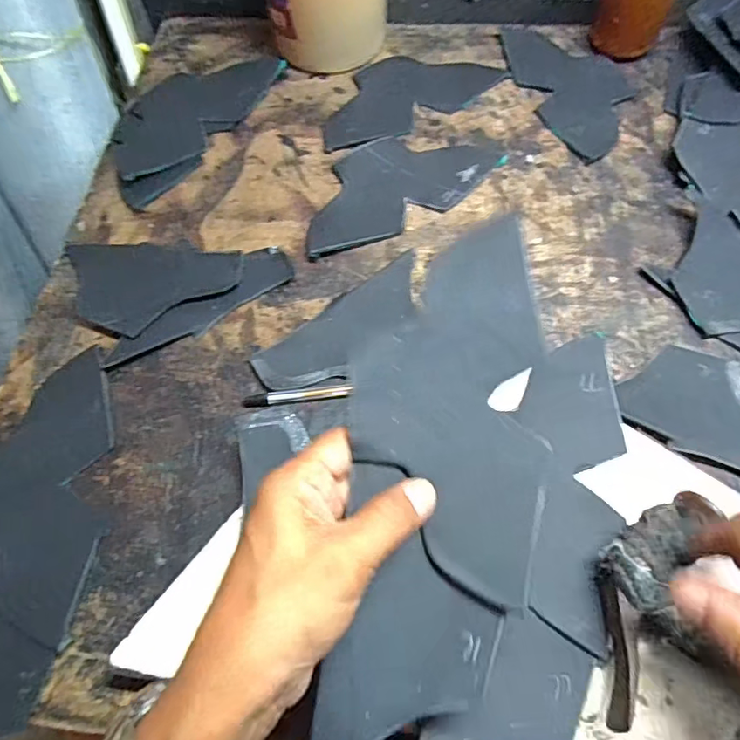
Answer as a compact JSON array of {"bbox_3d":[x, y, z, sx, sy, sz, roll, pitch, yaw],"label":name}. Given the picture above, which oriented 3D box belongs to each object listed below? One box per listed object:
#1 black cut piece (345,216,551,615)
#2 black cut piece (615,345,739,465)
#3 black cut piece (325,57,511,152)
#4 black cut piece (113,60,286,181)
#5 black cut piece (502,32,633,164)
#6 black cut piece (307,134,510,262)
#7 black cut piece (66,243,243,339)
[{"bbox_3d":[0.037,0.018,0.252,0.090,0.011,0.167,-3,79,1],"label":"black cut piece"},{"bbox_3d":[0.223,0.023,0.346,0.112,0.007,0.074,23,66,13],"label":"black cut piece"},{"bbox_3d":[0.028,-0.257,0.492,0.176,0.004,0.092,-30,66,-12],"label":"black cut piece"},{"bbox_3d":[-0.166,-0.238,0.487,0.095,0.009,0.180,33,69,17],"label":"black cut piece"},{"bbox_3d":[0.186,-0.261,0.486,0.090,0.007,0.171,-18,64,-7],"label":"black cut piece"},{"bbox_3d":[0.020,-0.157,0.443,0.180,0.006,0.088,-28,70,-11],"label":"black cut piece"},{"bbox_3d":[-0.170,-0.061,0.400,0.136,0.011,0.080,7,64,6],"label":"black cut piece"}]

